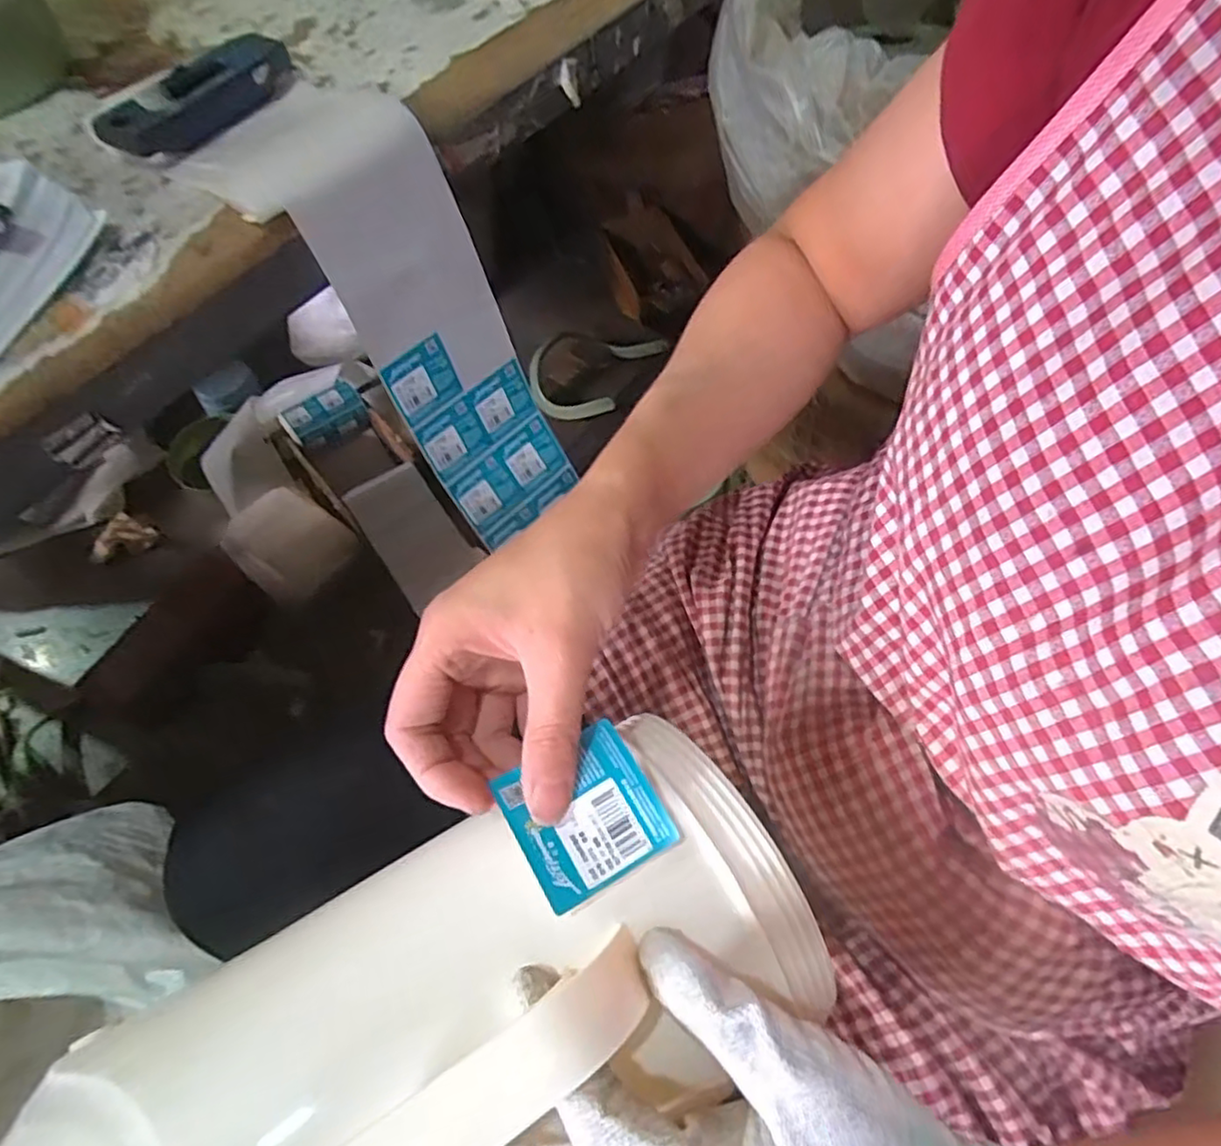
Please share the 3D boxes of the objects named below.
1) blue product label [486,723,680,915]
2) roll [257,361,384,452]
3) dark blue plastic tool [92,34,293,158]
[{"bbox_3d":[-0.010,0.091,0.258,0.053,0.004,0.053,-26,67,-20],"label":"blue product label"},{"bbox_3d":[-0.446,-0.242,1.055,0.127,0.072,0.063,-38,68,-19],"label":"roll"},{"bbox_3d":[-0.267,-0.310,0.440,0.044,0.027,0.128,30,65,15],"label":"dark blue plastic tool"}]

